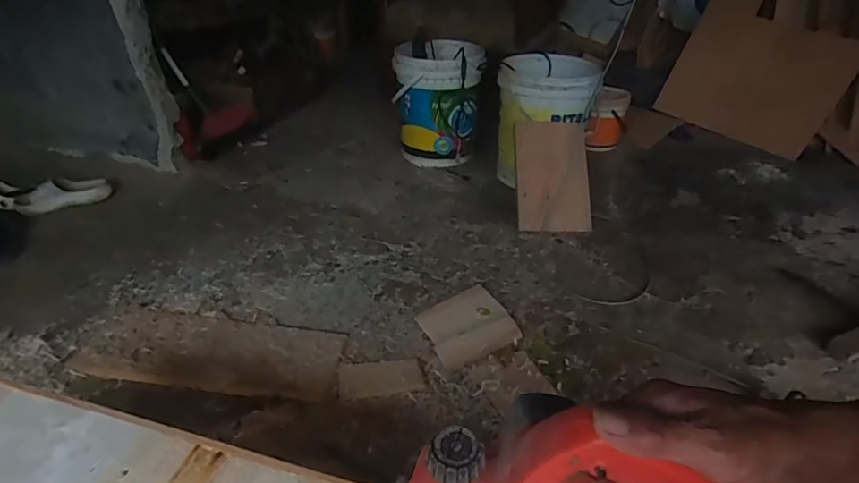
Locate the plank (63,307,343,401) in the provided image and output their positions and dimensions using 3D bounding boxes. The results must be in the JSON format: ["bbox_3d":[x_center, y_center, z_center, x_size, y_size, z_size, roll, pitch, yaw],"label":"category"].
[{"bbox_3d":[-0.428,0.213,1.005,0.503,0.028,0.184,5,32,5],"label":"plank"}]

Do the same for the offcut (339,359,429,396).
[{"bbox_3d":[-0.093,0.258,0.972,0.158,0.012,0.080,-4,32,-9],"label":"offcut"}]

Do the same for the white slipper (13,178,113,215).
[{"bbox_3d":[-1.104,-0.144,1.508,0.252,0.069,0.121,-13,35,-22],"label":"white slipper"}]

